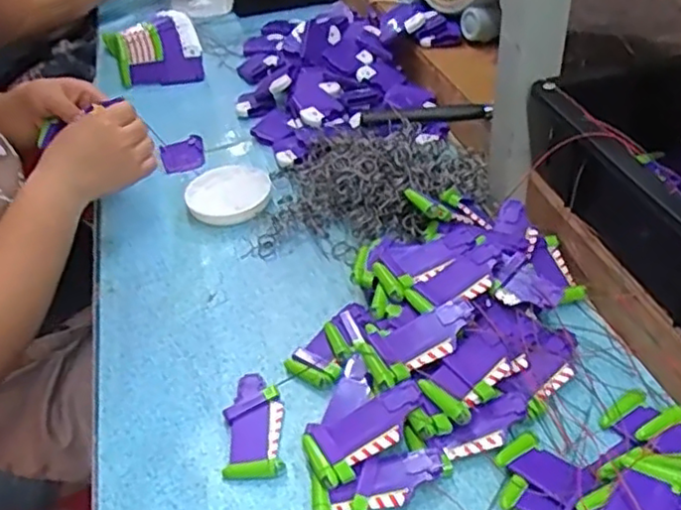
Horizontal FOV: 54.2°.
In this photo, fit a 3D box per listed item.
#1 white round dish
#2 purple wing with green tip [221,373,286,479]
[{"bbox_3d":[-0.122,-0.067,0.730,0.090,0.015,0.094,-4,41,4],"label":"white round dish"},{"bbox_3d":[-0.065,0.127,0.500,0.041,0.010,0.087,-8,41,-1],"label":"purple wing with green tip"}]

